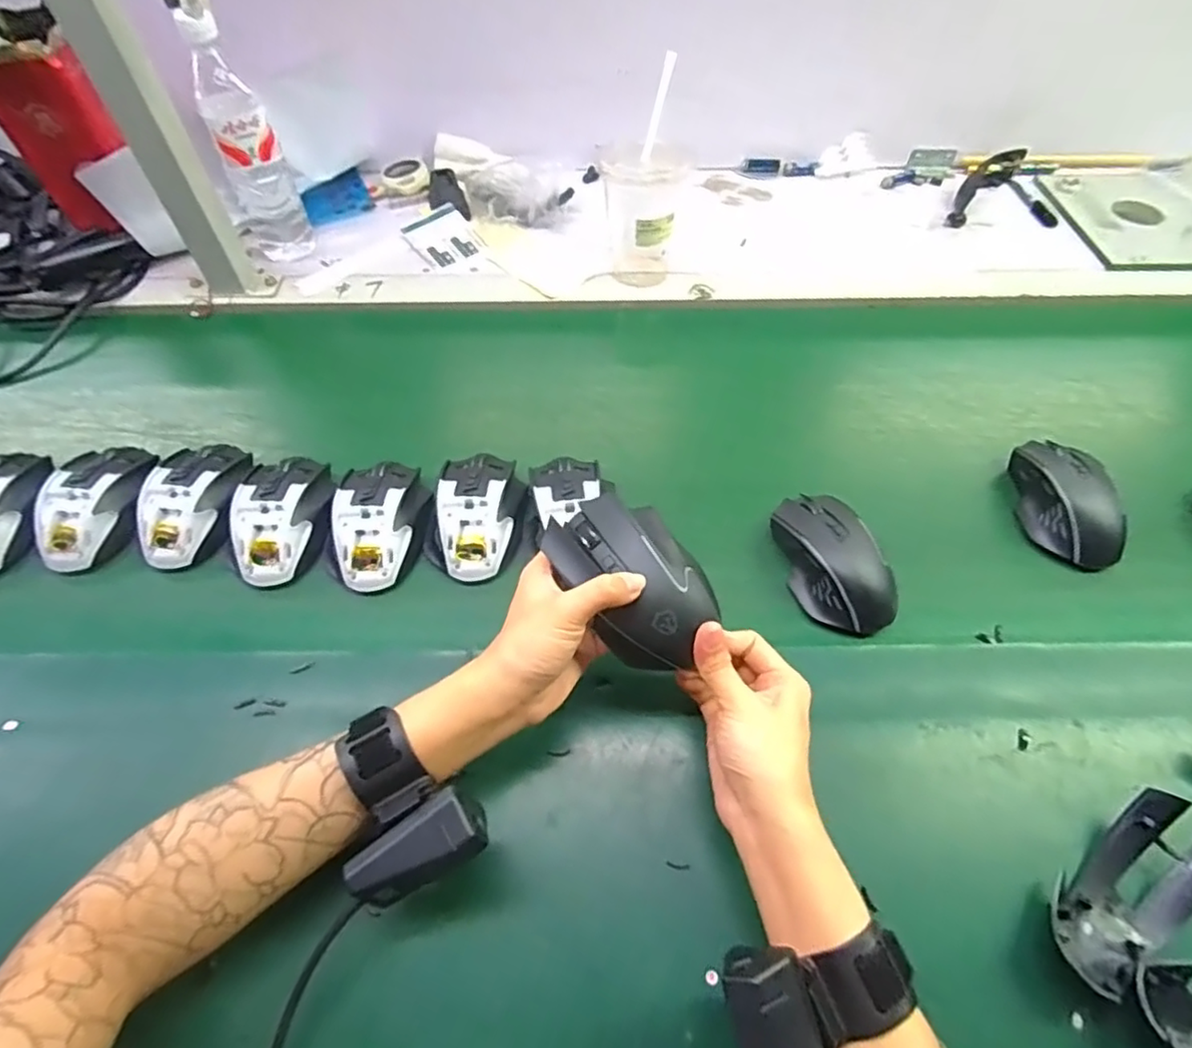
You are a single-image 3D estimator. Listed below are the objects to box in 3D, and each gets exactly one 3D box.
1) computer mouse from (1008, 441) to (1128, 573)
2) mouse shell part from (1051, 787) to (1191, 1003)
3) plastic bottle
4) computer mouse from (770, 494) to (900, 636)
[{"bbox_3d":[0.377,-0.020,0.507,0.067,0.040,0.110,3,56,3],"label":"computer mouse"},{"bbox_3d":[0.296,0.203,0.350,0.119,0.030,0.051,-33,62,-20],"label":"mouse shell part"},{"bbox_3d":[-0.357,-0.376,0.647,0.067,0.227,0.056,-24,59,-15],"label":"plastic bottle"},{"bbox_3d":[0.177,0.025,0.479,0.062,0.035,0.118,-16,57,-10],"label":"computer mouse"}]

